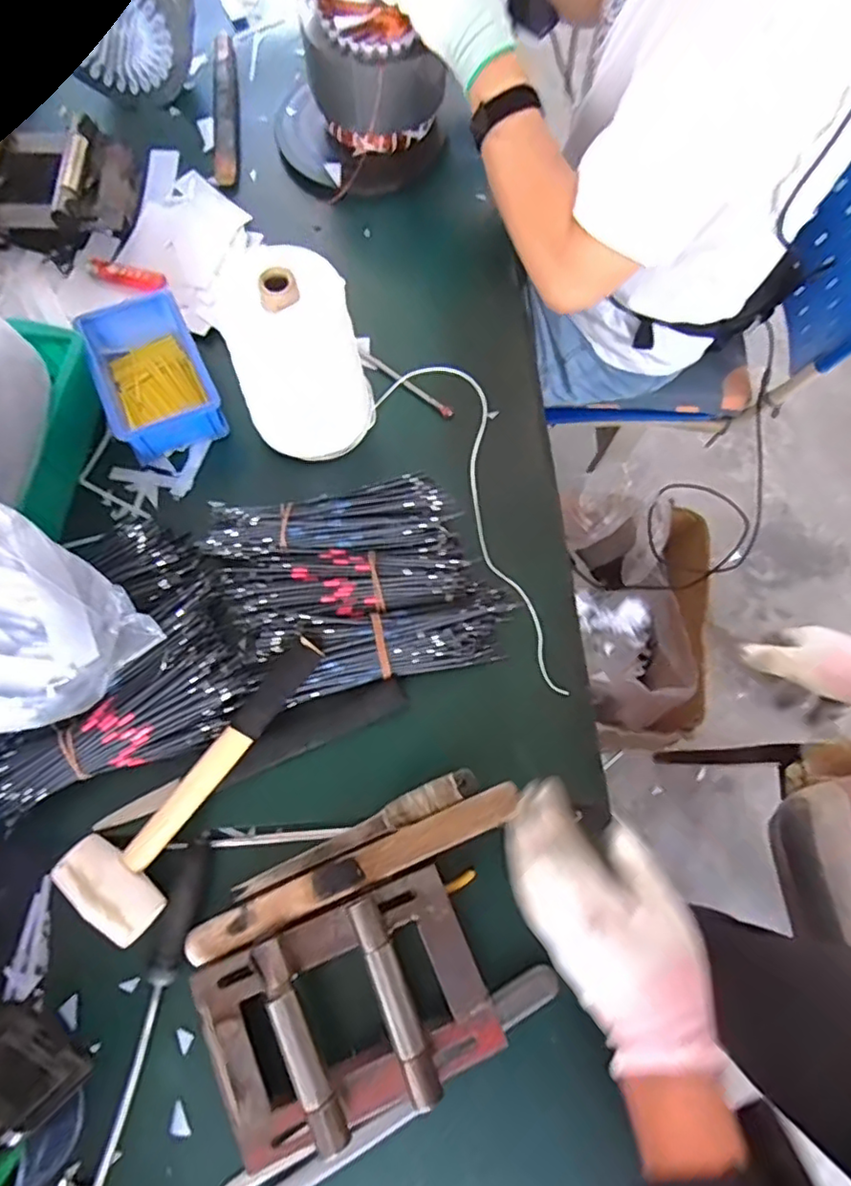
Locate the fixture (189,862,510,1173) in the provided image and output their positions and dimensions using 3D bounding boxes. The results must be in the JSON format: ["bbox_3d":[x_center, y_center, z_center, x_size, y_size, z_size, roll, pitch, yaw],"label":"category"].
[{"bbox_3d":[-0.054,0.308,0.447,0.202,0.051,0.141,-22,76,-8],"label":"fixture"}]

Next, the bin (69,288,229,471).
[{"bbox_3d":[-0.263,-0.209,0.592,0.097,0.052,0.144,-25,76,-9],"label":"bin"}]

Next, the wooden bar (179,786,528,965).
[{"bbox_3d":[-0.055,0.217,0.470,0.270,0.015,0.028,-22,76,-8],"label":"wooden bar"}]

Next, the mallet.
[{"bbox_3d":[-0.174,0.145,0.493,0.079,0.048,0.254,37,76,8],"label":"mallet"}]

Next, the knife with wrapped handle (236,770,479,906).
[{"bbox_3d":[-0.056,0.196,0.496,0.207,0.021,0.022,-23,76,-8],"label":"knife with wrapped handle"}]

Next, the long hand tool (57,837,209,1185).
[{"bbox_3d":[-0.215,0.320,0.453,0.031,0.023,0.257,16,74,3],"label":"long hand tool"}]

